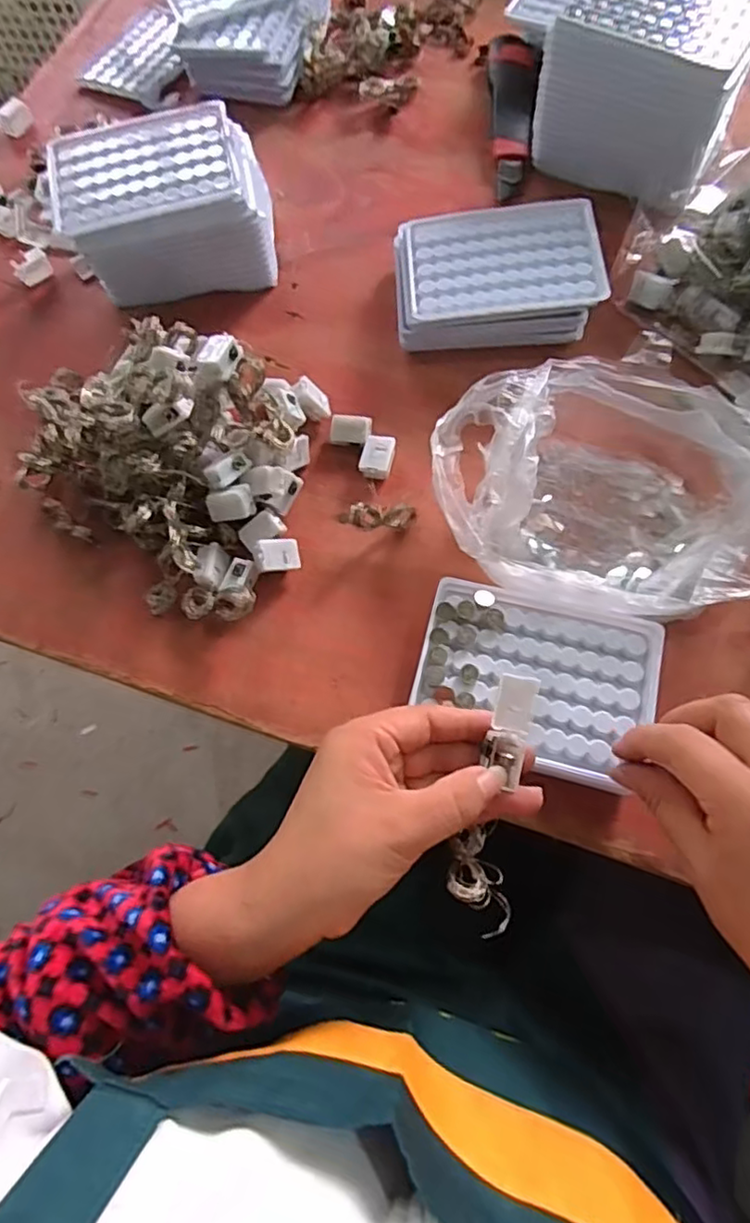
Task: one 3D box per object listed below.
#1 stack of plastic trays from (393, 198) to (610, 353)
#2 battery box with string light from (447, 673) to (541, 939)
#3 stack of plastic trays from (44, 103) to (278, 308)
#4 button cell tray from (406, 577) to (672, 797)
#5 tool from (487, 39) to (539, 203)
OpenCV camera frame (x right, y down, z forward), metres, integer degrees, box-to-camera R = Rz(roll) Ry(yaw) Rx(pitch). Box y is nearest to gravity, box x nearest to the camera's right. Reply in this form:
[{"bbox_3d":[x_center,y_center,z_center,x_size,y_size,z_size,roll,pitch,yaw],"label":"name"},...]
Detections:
[{"bbox_3d":[0.085,-0.237,0.452,0.137,0.046,0.101,-3,69,1],"label":"stack of plastic trays"},{"bbox_3d":[0.060,0.089,0.309,0.029,0.037,0.118,12,95,7],"label":"battery box with string light"},{"bbox_3d":[-0.151,-0.294,0.466,0.141,0.072,0.103,-13,69,-3],"label":"stack of plastic trays"},{"bbox_3d":[0.090,0.037,0.353,0.128,0.011,0.097,14,70,8],"label":"button cell tray"},{"bbox_3d":[0.113,-0.411,0.524,0.042,0.028,0.161,5,69,4],"label":"tool"}]

